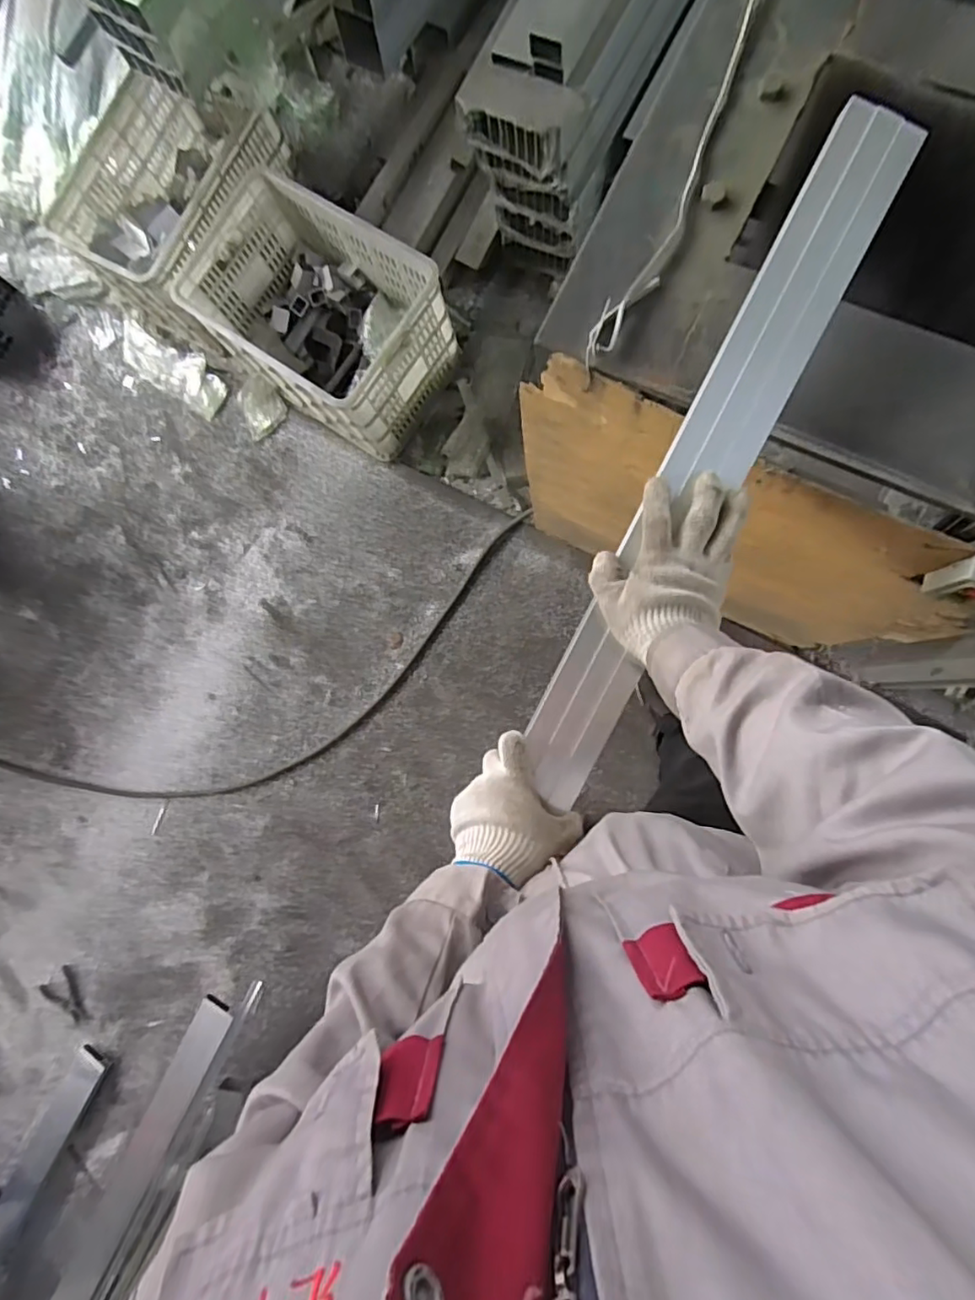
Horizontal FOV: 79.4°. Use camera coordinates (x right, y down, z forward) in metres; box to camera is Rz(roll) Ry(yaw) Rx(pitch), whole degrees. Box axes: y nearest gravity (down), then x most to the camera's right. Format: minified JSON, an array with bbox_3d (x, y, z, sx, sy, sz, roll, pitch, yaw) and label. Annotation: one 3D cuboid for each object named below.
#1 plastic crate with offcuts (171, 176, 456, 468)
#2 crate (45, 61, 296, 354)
[{"bbox_3d":[-0.382,-0.779,1.383,0.546,0.246,0.379,32,91,9],"label":"plastic crate with offcuts"},{"bbox_3d":[-0.753,-1.099,1.471,0.414,0.260,0.519,33,91,9],"label":"crate"}]

